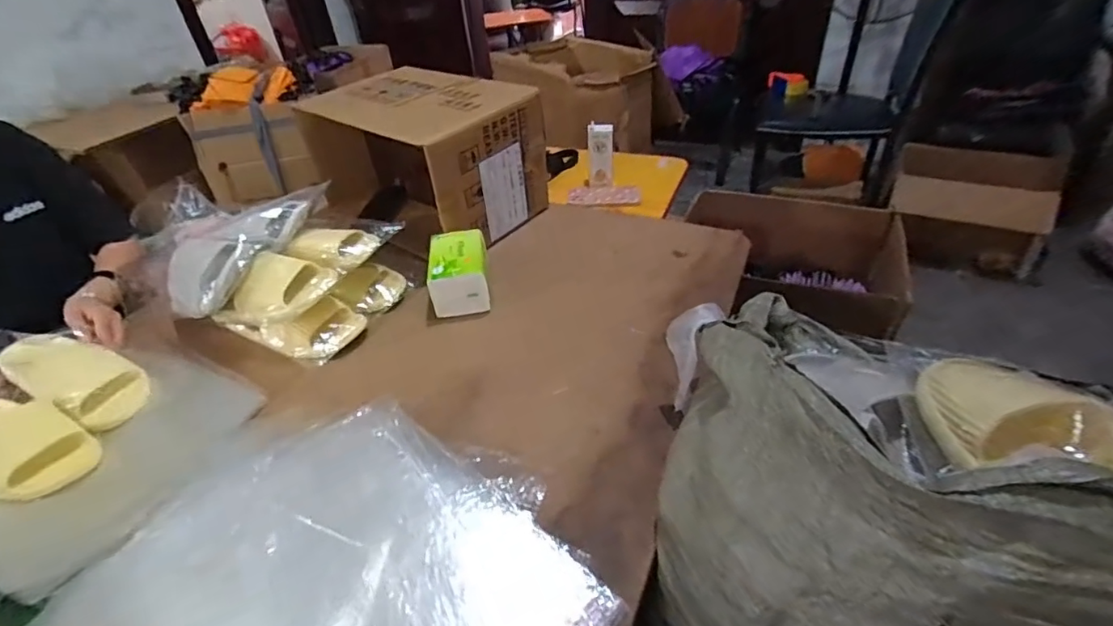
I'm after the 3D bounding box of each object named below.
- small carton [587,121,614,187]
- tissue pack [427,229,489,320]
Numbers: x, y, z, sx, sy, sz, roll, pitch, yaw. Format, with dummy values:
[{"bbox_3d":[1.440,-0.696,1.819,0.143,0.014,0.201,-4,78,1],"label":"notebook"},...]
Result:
[{"bbox_3d":[0.097,-0.344,1.135,0.054,0.131,0.034,-2,38,4],"label":"small carton"},{"bbox_3d":[-0.160,-0.071,0.850,0.092,0.081,0.122,-8,38,-4],"label":"tissue pack"}]

